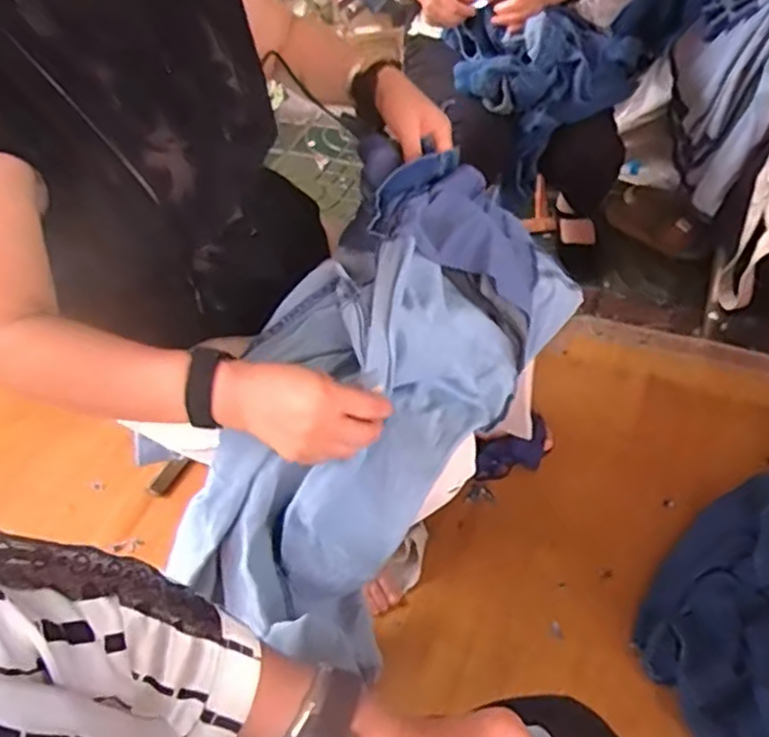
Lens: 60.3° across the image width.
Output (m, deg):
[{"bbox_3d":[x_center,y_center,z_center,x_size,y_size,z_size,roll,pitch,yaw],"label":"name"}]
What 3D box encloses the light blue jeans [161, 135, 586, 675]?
[{"bbox_3d":[0.001,0.022,0.700,0.228,0.223,0.552,30,81,28],"label":"light blue jeans"}]

